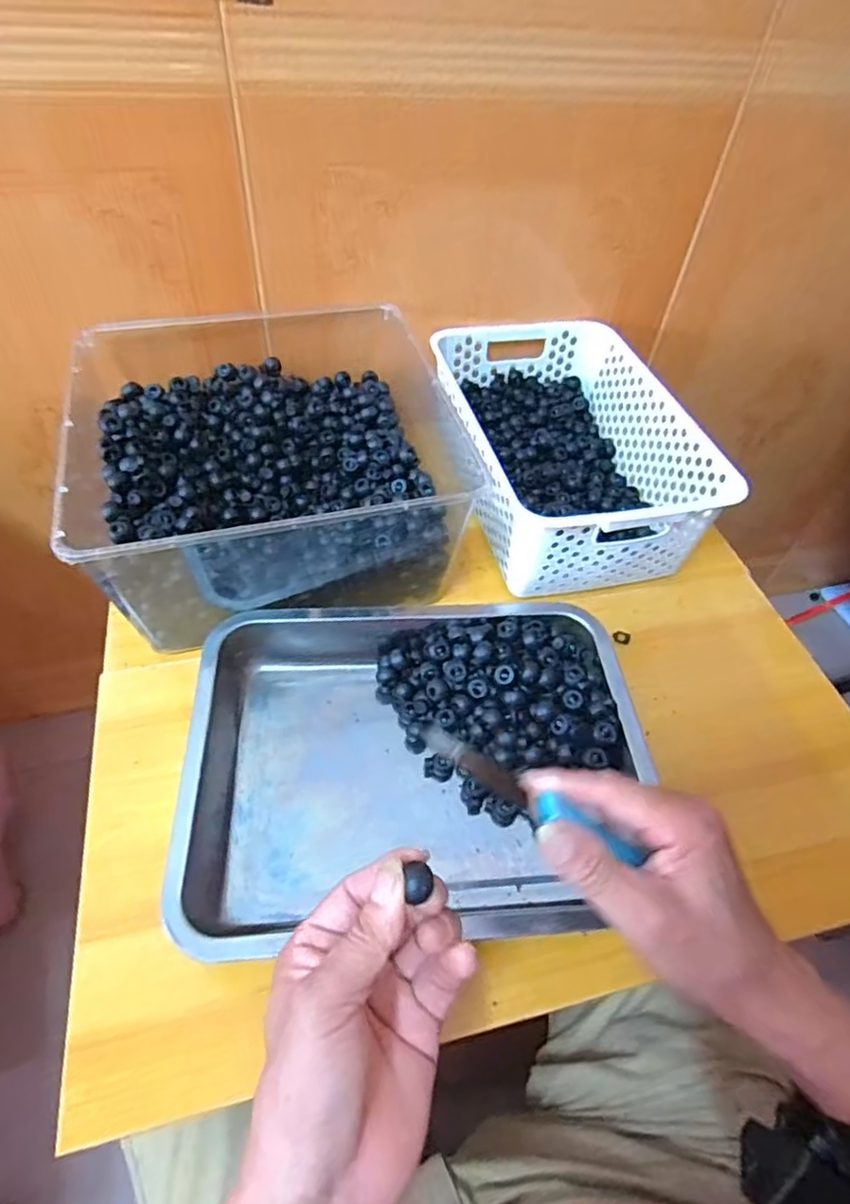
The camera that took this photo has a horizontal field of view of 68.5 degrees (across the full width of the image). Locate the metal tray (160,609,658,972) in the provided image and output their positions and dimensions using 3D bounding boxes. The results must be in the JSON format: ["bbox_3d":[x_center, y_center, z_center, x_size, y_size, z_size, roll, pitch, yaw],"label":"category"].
[{"bbox_3d":[-0.005,0.104,0.451,0.305,0.055,0.241,-1,50,-7],"label":"metal tray"}]

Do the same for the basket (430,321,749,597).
[{"bbox_3d":[0.133,-0.155,0.620,0.205,0.099,0.295,-9,51,-12],"label":"basket"}]

